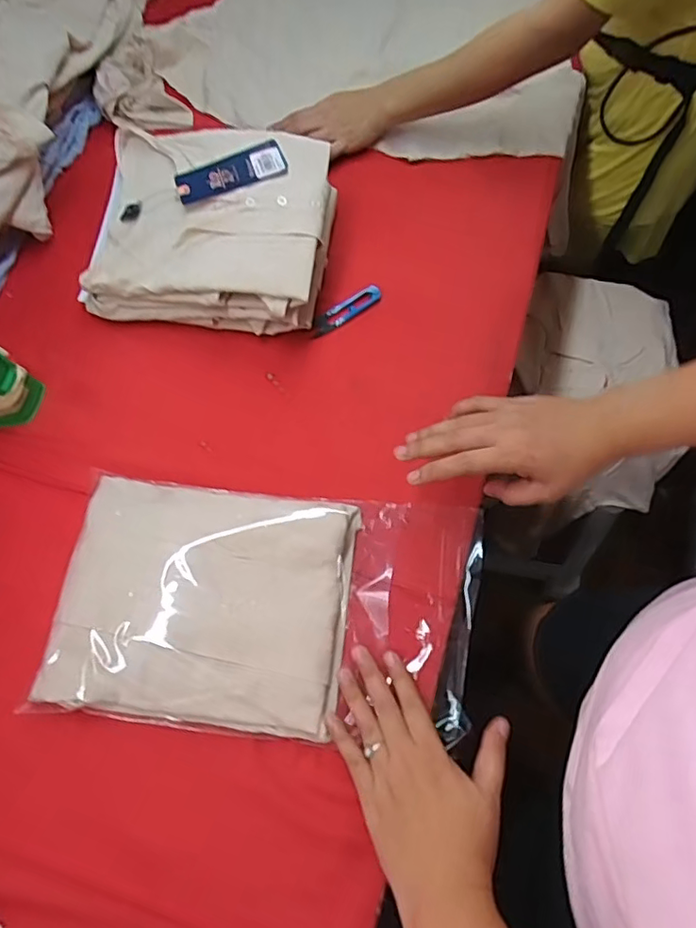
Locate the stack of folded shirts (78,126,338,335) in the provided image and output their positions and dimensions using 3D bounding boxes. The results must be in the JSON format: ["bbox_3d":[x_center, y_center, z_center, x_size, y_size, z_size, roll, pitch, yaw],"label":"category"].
[{"bbox_3d":[-0.150,-0.266,0.633,0.253,0.100,0.213,7,67,2],"label":"stack of folded shirts"}]

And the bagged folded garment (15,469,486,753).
[{"bbox_3d":[-0.070,0.125,0.502,0.371,0.042,0.210,6,67,1],"label":"bagged folded garment"}]

